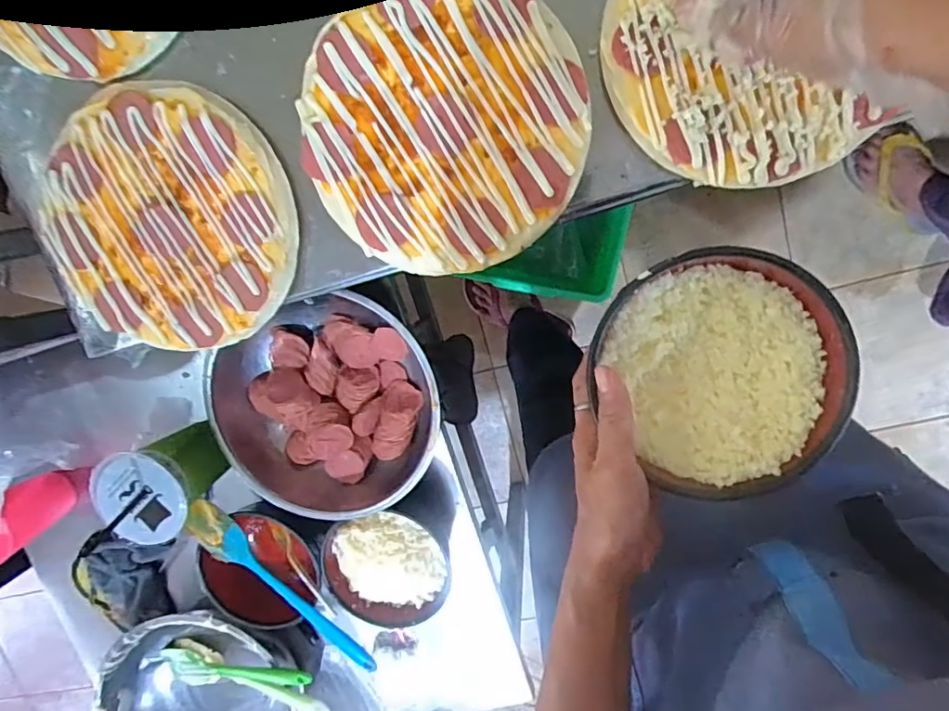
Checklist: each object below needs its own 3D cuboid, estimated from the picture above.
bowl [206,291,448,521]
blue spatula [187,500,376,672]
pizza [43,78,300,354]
[{"bbox_3d":[-0.149,0.054,0.592,0.230,0.119,0.222,0,98,-1],"label":"bowl"},{"bbox_3d":[-0.214,0.261,0.614,0.042,0.033,0.266,-40,97,4],"label":"blue spatula"},{"bbox_3d":[-0.232,-0.103,0.429,0.180,0.031,0.193,0,98,-1],"label":"pizza"}]

